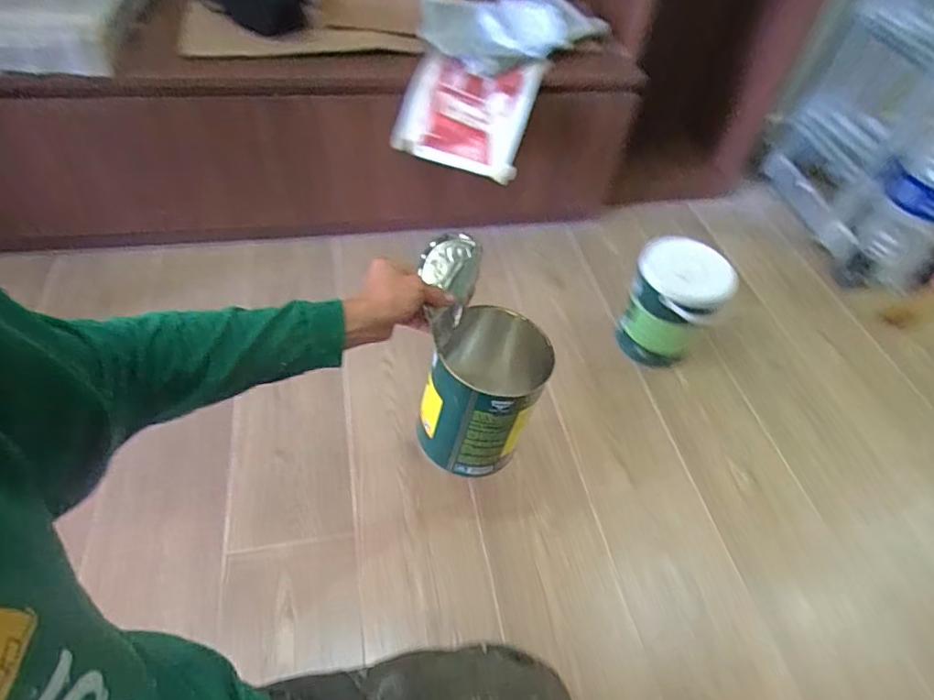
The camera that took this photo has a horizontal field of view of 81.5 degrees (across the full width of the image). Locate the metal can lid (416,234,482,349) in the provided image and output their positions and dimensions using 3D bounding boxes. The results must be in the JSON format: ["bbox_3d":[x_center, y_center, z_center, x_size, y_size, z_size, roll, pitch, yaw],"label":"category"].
[{"bbox_3d":[-0.013,-0.090,0.708,0.025,0.130,0.152,14,43,30],"label":"metal can lid"}]

